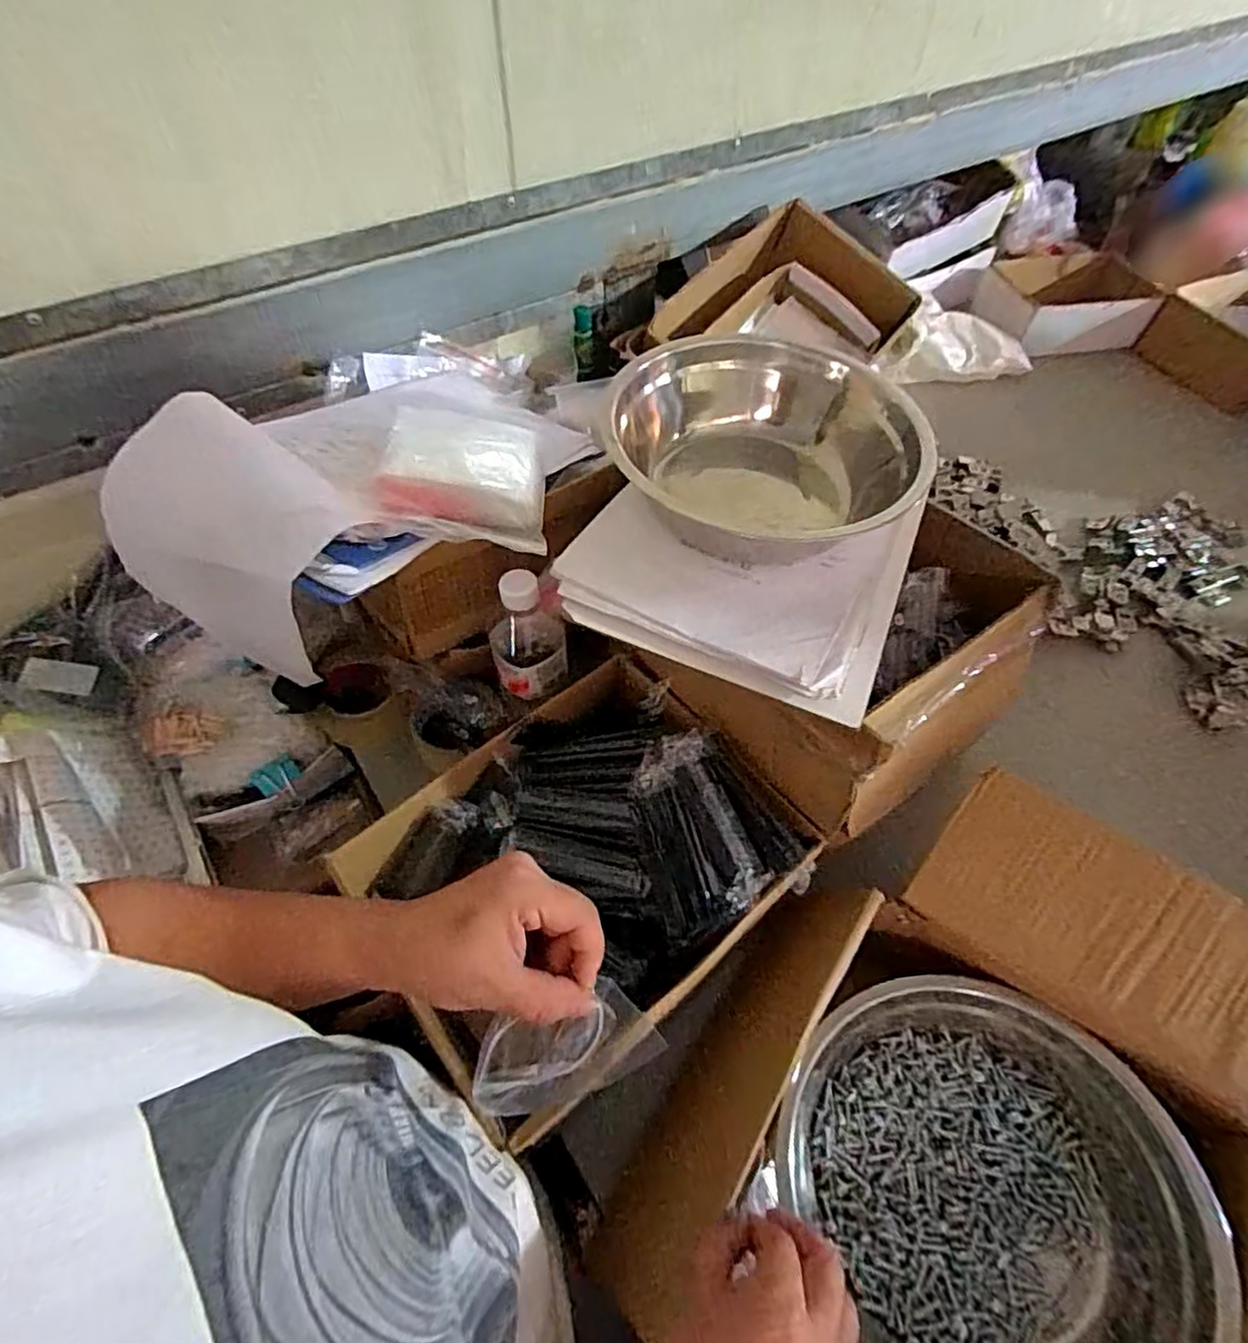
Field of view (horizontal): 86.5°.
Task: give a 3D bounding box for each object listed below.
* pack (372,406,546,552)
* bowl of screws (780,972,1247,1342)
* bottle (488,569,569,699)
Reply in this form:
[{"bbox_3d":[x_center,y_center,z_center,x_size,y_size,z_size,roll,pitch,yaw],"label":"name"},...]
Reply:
[{"bbox_3d":[-0.130,-0.166,0.549,0.128,0.020,0.202,6,43,-14],"label":"pack"},{"bbox_3d":[0.242,0.336,0.438,0.222,0.077,0.239,0,55,0],"label":"bowl of screws"},{"bbox_3d":[-0.086,-0.037,0.584,0.065,0.116,0.066,0,55,0],"label":"bottle"}]

